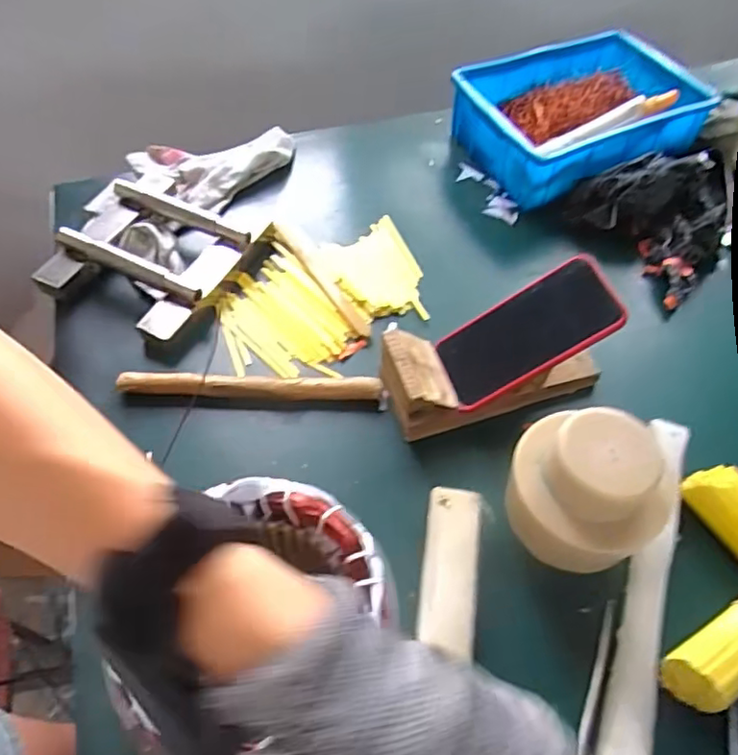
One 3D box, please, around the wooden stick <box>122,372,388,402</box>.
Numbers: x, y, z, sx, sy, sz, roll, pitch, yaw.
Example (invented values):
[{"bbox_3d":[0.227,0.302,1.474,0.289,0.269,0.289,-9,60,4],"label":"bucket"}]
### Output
[{"bbox_3d":[-0.112,0.010,0.578,0.243,0.021,0.021,0,54,-1],"label":"wooden stick"}]

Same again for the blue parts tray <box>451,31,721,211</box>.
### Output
[{"bbox_3d":[0.281,-0.354,0.806,0.316,0.080,0.207,-24,58,-17],"label":"blue parts tray"}]

